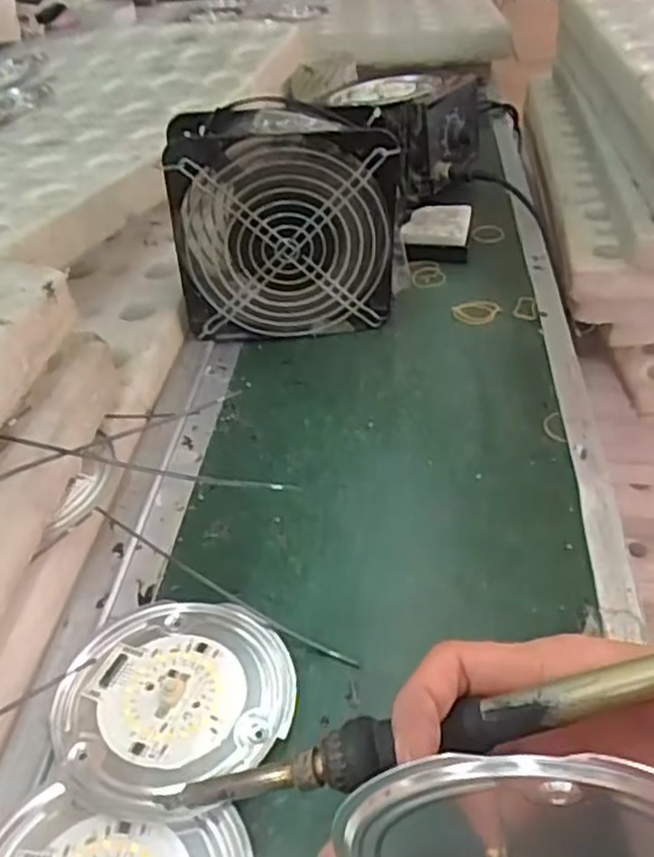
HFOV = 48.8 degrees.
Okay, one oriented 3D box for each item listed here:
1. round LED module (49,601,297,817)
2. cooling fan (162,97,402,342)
[{"bbox_3d":[-0.069,0.117,0.326,0.103,0.009,0.095,-3,40,3],"label":"round LED module"},{"bbox_3d":[-0.028,-0.141,0.510,0.152,0.161,0.056,-7,40,-2],"label":"cooling fan"}]

